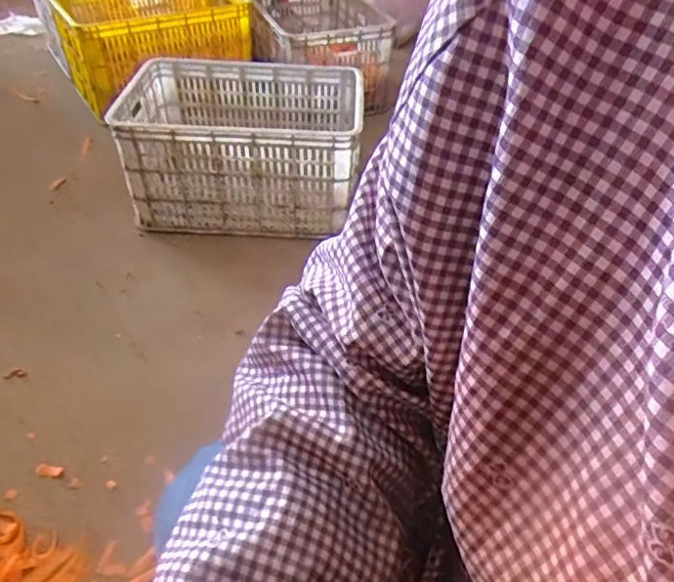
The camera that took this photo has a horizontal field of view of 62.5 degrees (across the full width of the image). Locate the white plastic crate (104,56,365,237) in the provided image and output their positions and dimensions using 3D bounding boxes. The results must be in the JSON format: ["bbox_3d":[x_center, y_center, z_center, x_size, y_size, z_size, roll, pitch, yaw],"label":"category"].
[{"bbox_3d":[-0.187,-0.313,1.229,0.470,0.291,0.334,1,44,-2],"label":"white plastic crate"}]

